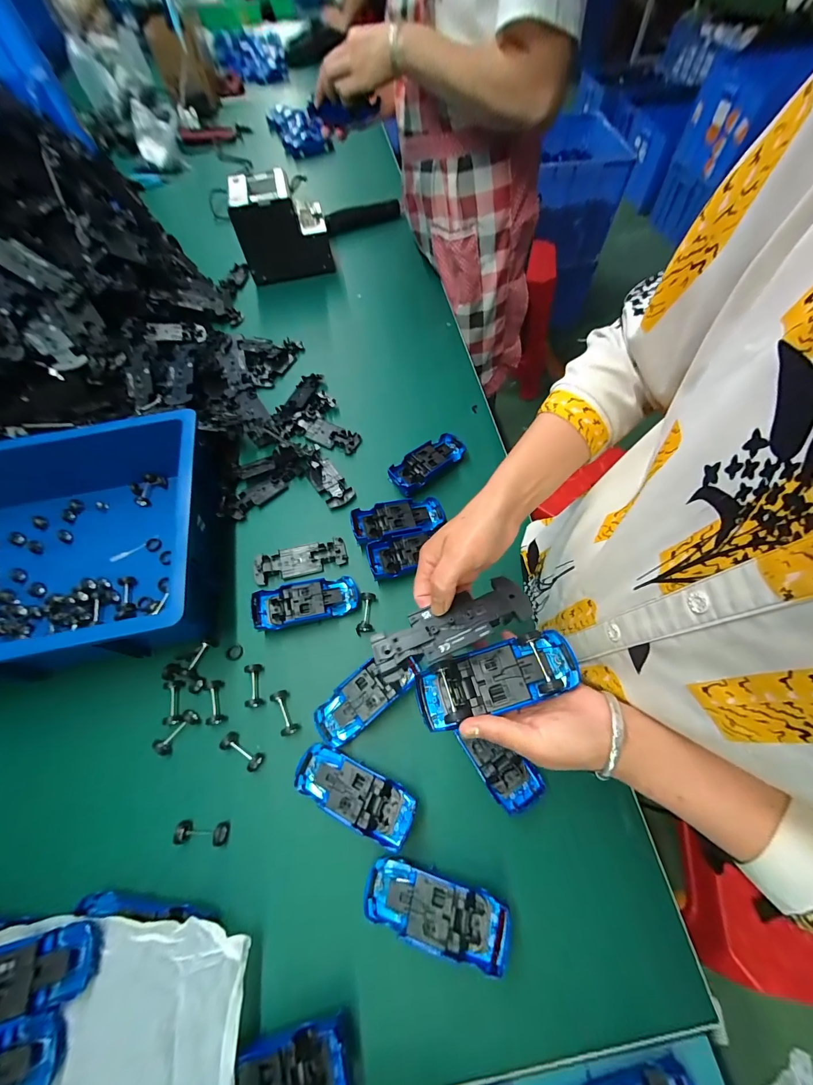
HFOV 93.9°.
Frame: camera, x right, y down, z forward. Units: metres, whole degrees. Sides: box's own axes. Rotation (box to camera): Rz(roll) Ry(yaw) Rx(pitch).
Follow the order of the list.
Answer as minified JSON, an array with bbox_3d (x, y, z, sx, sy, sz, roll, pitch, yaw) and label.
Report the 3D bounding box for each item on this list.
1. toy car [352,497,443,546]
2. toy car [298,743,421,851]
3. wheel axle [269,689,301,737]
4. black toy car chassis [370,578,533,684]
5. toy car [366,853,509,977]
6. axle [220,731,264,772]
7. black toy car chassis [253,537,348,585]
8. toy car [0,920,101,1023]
[{"bbox_3d":[-0.010,-0.029,0.532,0.127,0.030,0.057,-15,61,-4],"label":"toy car"},{"bbox_3d":[-0.054,0.258,0.395,0.128,0.033,0.050,20,64,15],"label":"toy car"},{"bbox_3d":[-0.139,0.196,0.436,0.019,0.021,0.048,-24,62,-10],"label":"wheel axle"},{"bbox_3d":[0.035,0.065,0.301,0.127,0.014,0.041,-22,61,-8],"label":"black toy car chassis"},{"bbox_3d":[0.026,0.339,0.355,0.128,0.046,0.051,10,62,10],"label":"toy car"},{"bbox_3d":[-0.181,0.230,0.419,0.048,0.017,0.018,28,66,18],"label":"axle"},{"bbox_3d":[-0.146,0.023,0.526,0.125,0.009,0.045,-13,61,-3],"label":"black toy car chassis"},{"bbox_3d":[-0.337,0.368,0.320,0.139,0.025,0.049,-15,61,-4],"label":"toy car"}]

